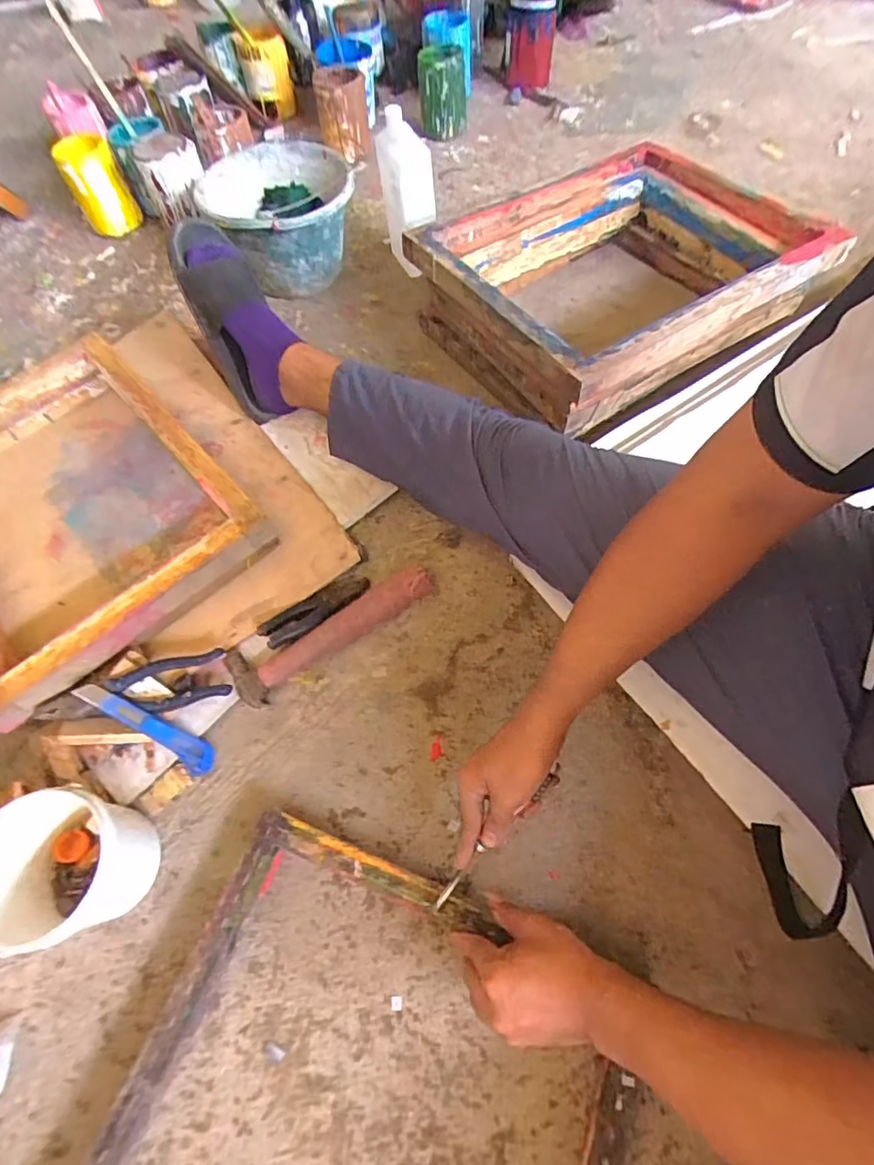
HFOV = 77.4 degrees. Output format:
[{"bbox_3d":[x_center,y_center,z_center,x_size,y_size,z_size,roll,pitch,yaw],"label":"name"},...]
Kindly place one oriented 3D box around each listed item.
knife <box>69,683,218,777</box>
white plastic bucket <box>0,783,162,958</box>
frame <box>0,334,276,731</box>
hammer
[{"bbox_3d":[-0.324,0.162,0.612,0.162,0.010,0.031,39,66,-16],"label":"knife"},{"bbox_3d":[-0.352,0.272,0.524,0.116,0.129,0.122,-11,63,-2],"label":"white plastic bucket"},{"bbox_3d":[-0.492,-0.095,0.722,0.369,0.088,0.460,-40,69,-17],"label":"frame"},{"bbox_3d":[-0.125,0.055,0.675,0.270,0.035,0.073,-30,65,-11],"label":"hammer"}]

